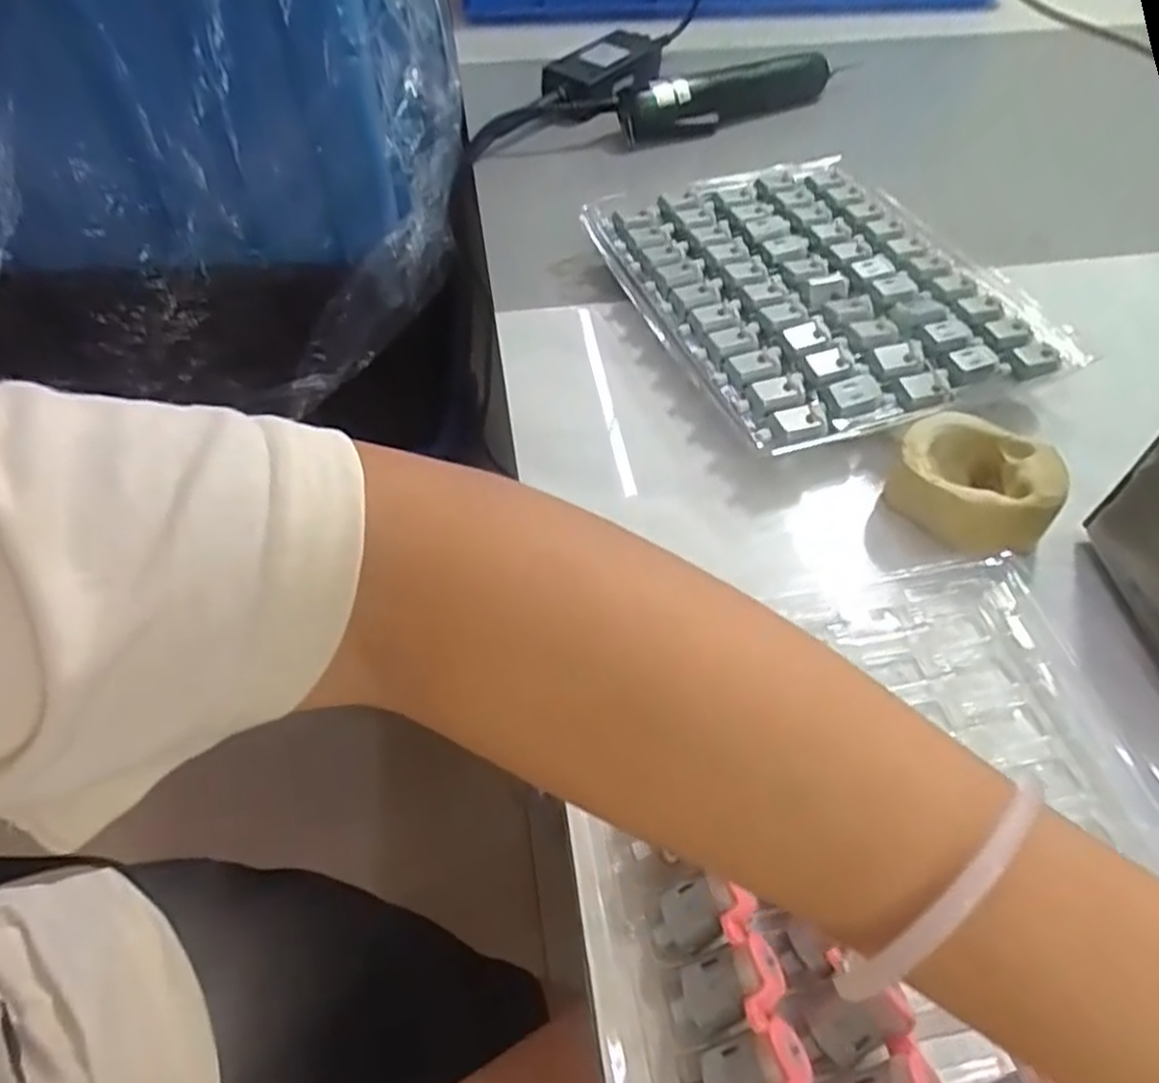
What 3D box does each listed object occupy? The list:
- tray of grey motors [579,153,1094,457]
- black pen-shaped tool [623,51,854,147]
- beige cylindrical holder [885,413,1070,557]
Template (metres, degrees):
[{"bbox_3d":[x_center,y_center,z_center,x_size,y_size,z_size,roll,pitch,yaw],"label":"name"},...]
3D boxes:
[{"bbox_3d":[0.134,-0.149,0.444,0.192,0.034,0.242,-18,55,-14],"label":"tray of grey motors"},{"bbox_3d":[0.133,-0.383,0.637,0.215,0.050,0.029,-23,56,-17],"label":"black pen-shaped tool"},{"bbox_3d":[0.184,-0.025,0.346,0.072,0.033,0.065,37,61,24],"label":"beige cylindrical holder"}]

